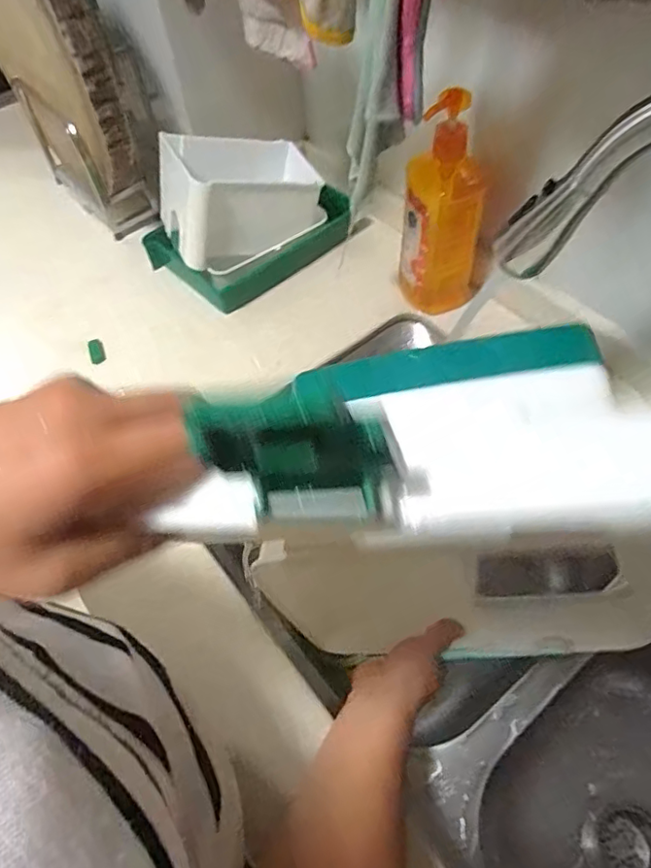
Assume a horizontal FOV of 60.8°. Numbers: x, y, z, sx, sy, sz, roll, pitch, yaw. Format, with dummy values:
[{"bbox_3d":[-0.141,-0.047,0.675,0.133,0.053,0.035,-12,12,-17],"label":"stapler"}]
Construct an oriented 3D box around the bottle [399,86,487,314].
[{"bbox_3d":[0.136,-0.254,0.635,0.087,0.236,0.060,2,56,6],"label":"bottle"}]

